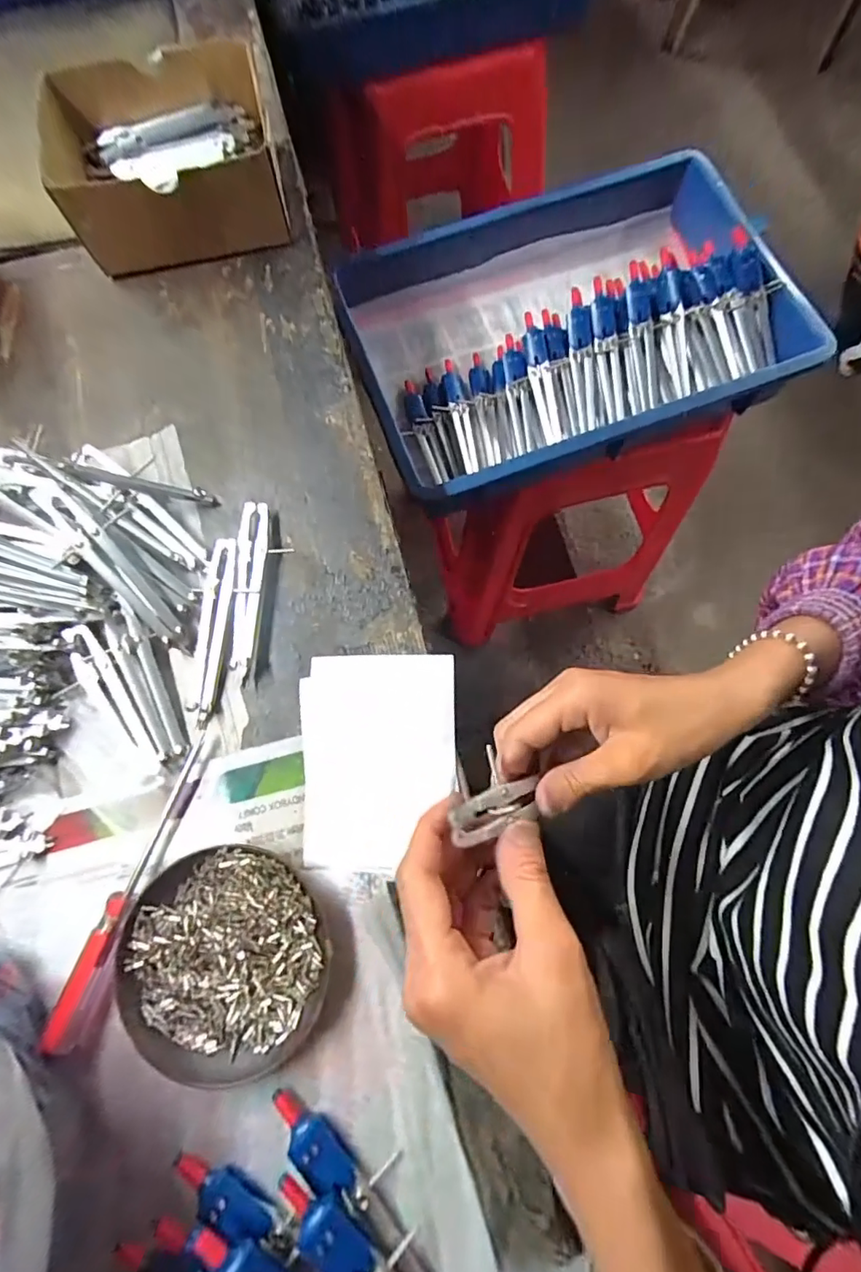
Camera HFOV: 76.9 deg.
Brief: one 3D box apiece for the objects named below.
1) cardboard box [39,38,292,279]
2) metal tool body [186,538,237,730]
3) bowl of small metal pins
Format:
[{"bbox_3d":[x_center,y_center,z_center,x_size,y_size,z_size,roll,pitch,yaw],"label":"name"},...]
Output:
[{"bbox_3d":[-0.199,-0.354,0.417,0.161,0.074,0.120,-10,75,-2],"label":"cardboard box"},{"bbox_3d":[-0.144,-0.005,0.359,0.021,0.008,0.123,4,75,2],"label":"metal tool body"},{"bbox_3d":[-0.116,0.183,0.306,0.114,0.018,0.116,0,75,1],"label":"bowl of small metal pins"}]

